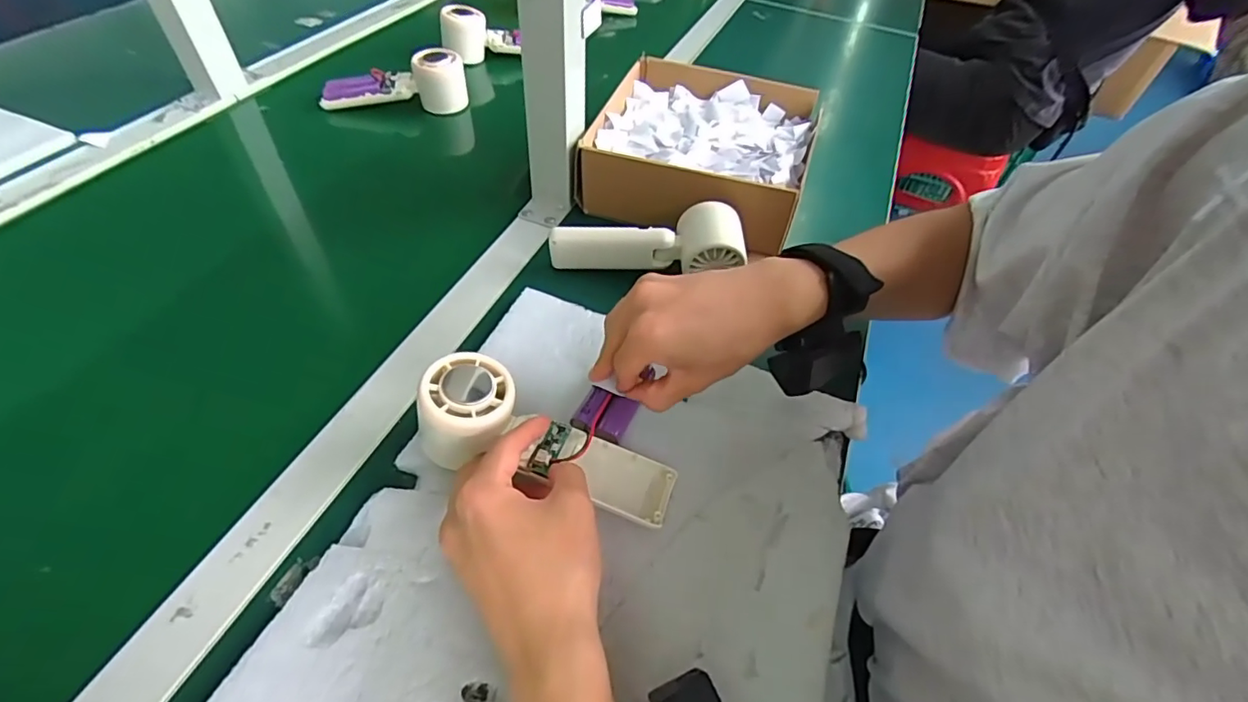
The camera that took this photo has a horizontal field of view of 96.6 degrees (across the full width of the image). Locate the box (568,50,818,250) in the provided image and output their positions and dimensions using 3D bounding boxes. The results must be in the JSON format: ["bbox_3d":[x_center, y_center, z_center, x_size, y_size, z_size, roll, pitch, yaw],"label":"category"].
[{"bbox_3d":[0.079,-0.206,0.572,0.202,0.076,0.206,15,50,9],"label":"box"}]

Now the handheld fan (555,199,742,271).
[{"bbox_3d":[0.020,-0.097,0.485,0.158,0.053,0.047,7,49,2],"label":"handheld fan"}]

